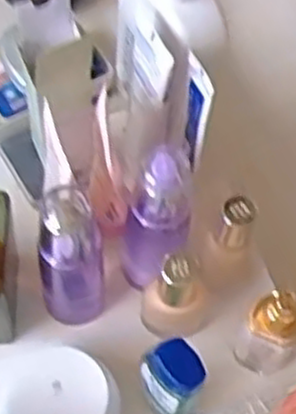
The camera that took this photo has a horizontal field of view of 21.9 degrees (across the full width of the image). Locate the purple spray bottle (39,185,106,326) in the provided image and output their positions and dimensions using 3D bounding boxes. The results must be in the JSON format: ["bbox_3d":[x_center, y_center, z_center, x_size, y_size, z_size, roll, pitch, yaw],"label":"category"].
[{"bbox_3d":[-0.050,0.039,0.529,0.047,0.137,0.042,-3,63,-5],"label":"purple spray bottle"}]

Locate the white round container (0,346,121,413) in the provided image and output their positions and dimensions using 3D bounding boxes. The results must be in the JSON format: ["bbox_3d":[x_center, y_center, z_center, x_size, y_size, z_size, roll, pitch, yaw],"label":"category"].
[{"bbox_3d":[-0.058,0.138,0.515,0.074,0.056,0.069,1,63,-3],"label":"white round container"}]

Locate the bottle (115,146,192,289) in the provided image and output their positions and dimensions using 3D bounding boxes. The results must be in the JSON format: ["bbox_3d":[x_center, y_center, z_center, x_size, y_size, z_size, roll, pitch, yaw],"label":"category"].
[{"bbox_3d":[0.003,0.013,0.535,0.044,0.152,0.046,1,63,-3],"label":"bottle"}]

